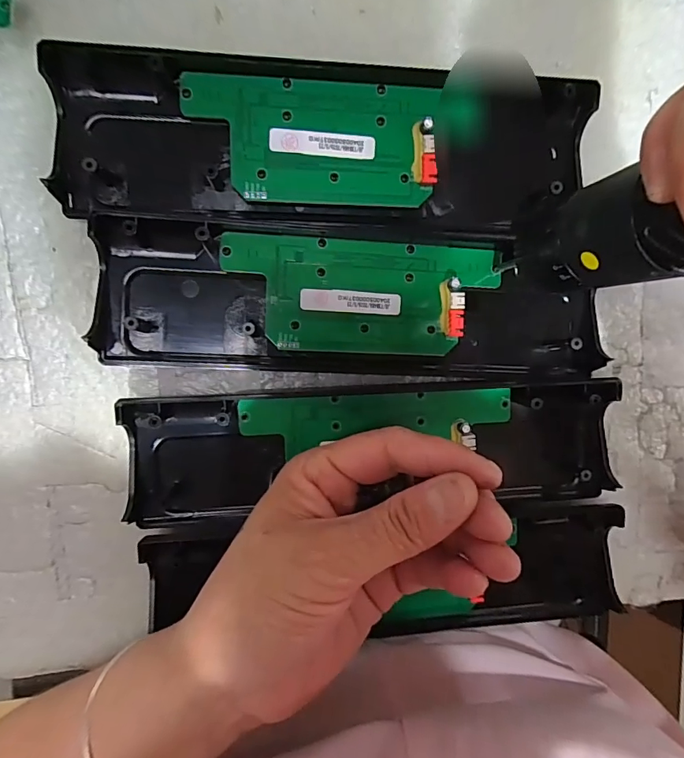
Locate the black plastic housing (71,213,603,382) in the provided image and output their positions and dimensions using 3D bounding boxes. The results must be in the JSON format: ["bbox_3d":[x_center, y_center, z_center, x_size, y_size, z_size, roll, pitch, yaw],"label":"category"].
[{"bbox_3d":[0.011,-0.036,0.219,0.243,0.016,0.066,2,97,-6],"label":"black plastic housing"}]

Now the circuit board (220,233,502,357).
[{"bbox_3d":[0.011,-0.040,0.218,0.132,0.011,0.054,2,97,-6],"label":"circuit board"}]

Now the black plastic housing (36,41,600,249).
[{"bbox_3d":[-0.007,-0.107,0.207,0.235,0.021,0.073,2,97,-6],"label":"black plastic housing"}]

